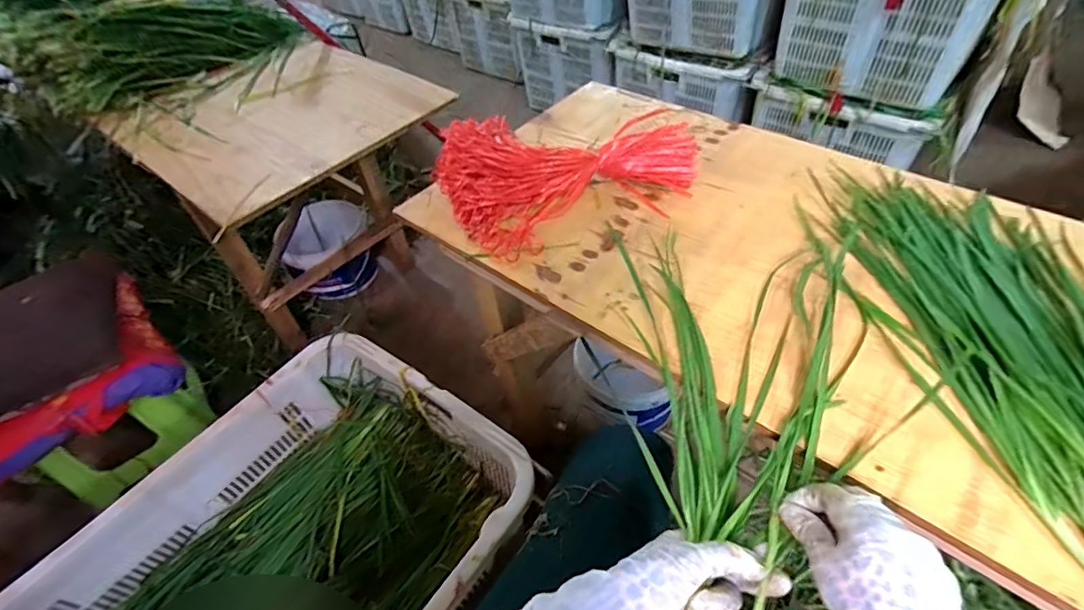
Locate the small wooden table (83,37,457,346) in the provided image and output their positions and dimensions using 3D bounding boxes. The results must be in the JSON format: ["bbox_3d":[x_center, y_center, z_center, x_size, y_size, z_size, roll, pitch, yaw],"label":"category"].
[{"bbox_3d":[-0.483,-0.198,1.133,0.649,0.561,0.463,33,58,31],"label":"small wooden table"}]

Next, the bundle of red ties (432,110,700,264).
[{"bbox_3d":[0.030,-0.196,0.670,0.330,0.071,0.229,-20,50,-12],"label":"bundle of red ties"}]

